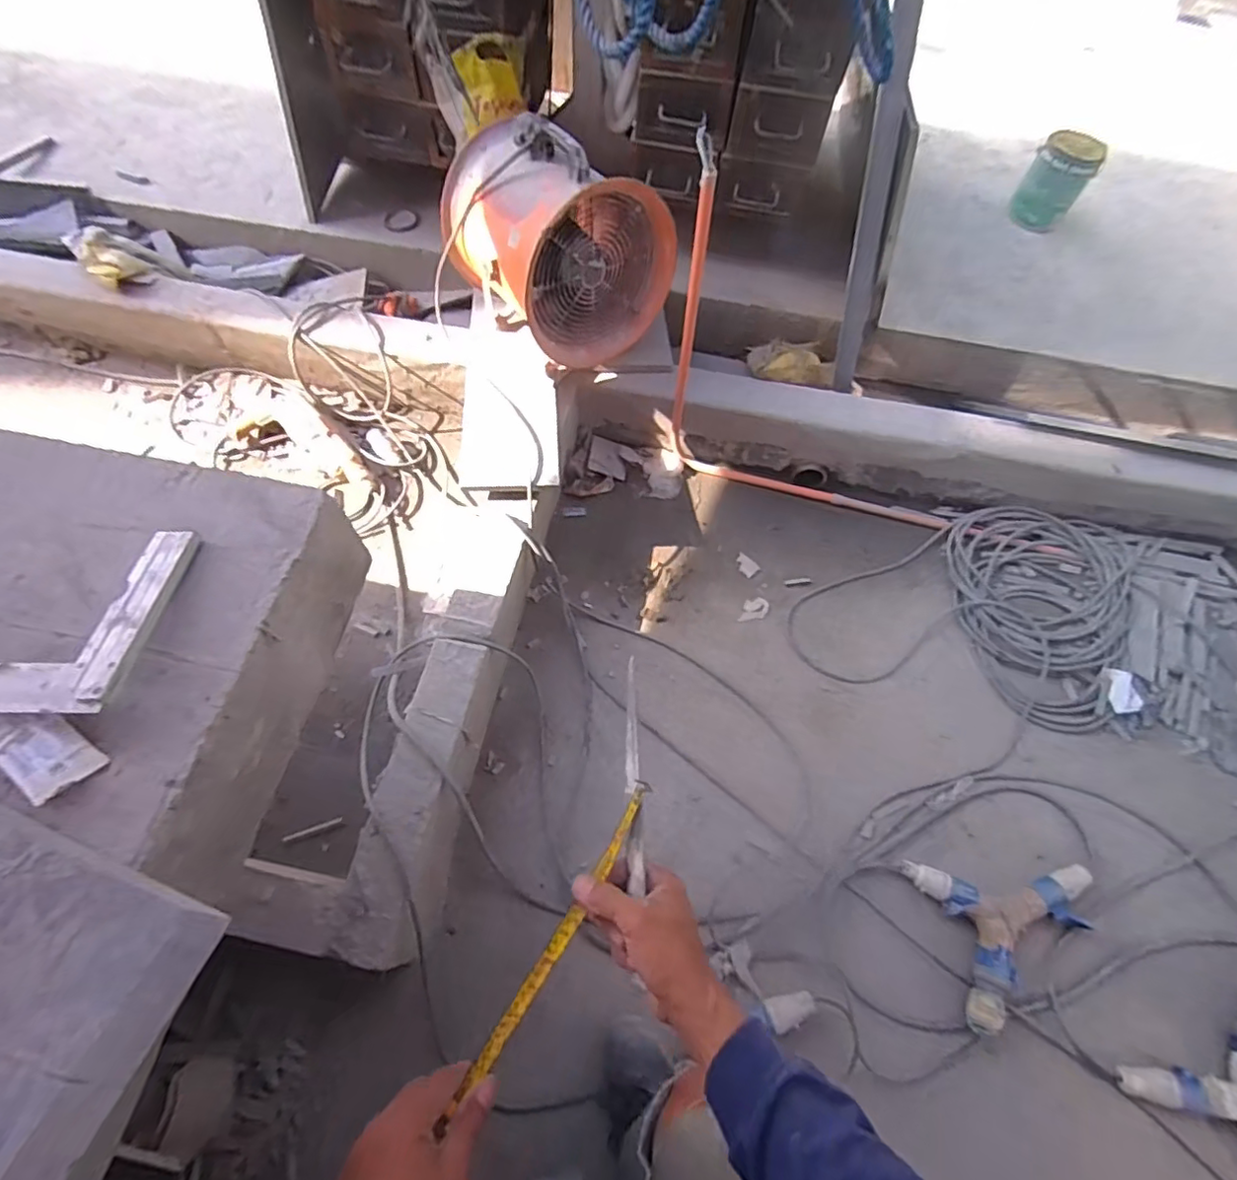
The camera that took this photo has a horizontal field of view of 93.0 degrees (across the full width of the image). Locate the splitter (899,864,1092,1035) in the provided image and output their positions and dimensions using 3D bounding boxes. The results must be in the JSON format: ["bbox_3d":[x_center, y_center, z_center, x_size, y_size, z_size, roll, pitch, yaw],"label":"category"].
[{"bbox_3d":[0.687,0.618,1.022,0.330,0.045,0.254,2,63,-1],"label":"splitter"}]

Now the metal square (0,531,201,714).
[{"bbox_3d":[-0.544,0.020,0.468,0.346,0.017,0.161,0,58,1],"label":"metal square"}]

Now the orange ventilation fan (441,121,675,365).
[{"bbox_3d":[-0.136,-0.725,1.210,0.314,0.344,0.414,-32,69,-17],"label":"orange ventilation fan"}]

